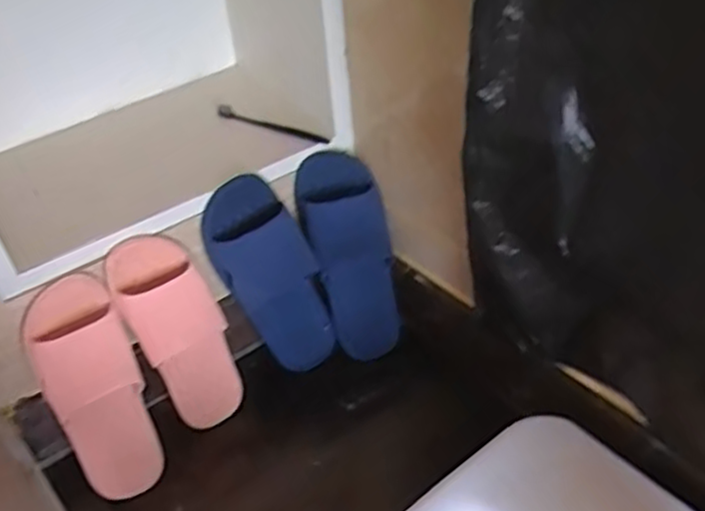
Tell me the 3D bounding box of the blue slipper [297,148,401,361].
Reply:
[{"bbox_3d":[0.001,0.008,0.936,0.099,0.281,0.059,-17,19,-12],"label":"blue slipper"}]

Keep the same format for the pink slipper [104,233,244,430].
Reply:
[{"bbox_3d":[-0.207,0.100,0.866,0.102,0.242,0.090,-25,44,-20],"label":"pink slipper"}]

